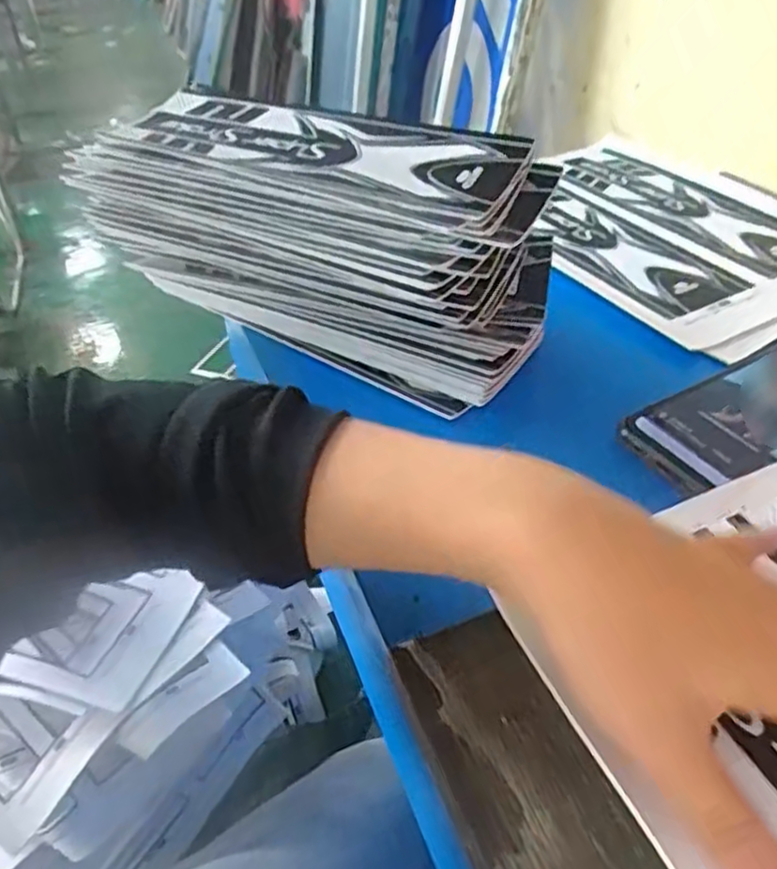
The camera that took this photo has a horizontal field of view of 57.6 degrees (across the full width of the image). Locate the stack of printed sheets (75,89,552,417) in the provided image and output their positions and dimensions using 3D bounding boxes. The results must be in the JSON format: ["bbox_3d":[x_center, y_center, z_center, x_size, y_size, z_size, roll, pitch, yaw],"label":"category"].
[{"bbox_3d":[-0.057,-0.134,0.463,0.322,0.115,0.109,19,45,22],"label":"stack of printed sheets"}]

